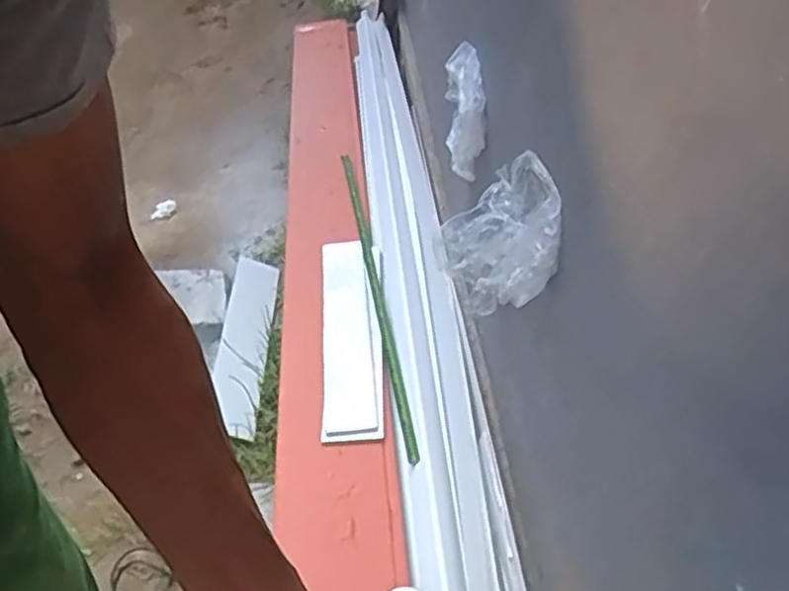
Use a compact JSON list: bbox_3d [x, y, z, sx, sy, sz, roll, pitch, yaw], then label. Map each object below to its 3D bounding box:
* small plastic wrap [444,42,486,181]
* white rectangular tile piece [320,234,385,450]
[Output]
[{"bbox_3d":[0.120,-0.308,1.270,0.064,0.220,0.160,1,44,2],"label":"small plastic wrap"},{"bbox_3d":[-0.096,0.070,1.581,0.135,0.019,0.613,-10,39,3],"label":"white rectangular tile piece"}]

